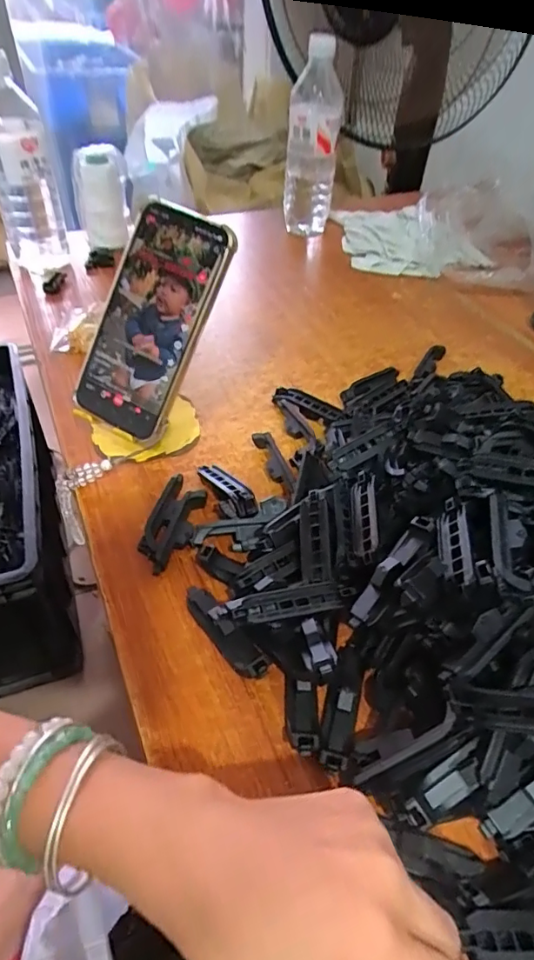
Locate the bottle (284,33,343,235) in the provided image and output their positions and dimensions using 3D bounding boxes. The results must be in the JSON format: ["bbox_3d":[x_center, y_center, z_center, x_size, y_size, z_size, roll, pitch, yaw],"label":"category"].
[{"bbox_3d":[0.063,-0.462,0.720,0.069,0.215,0.058,3,45,-1],"label":"bottle"}]

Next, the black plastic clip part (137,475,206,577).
[{"bbox_3d":[-0.069,0.032,0.374,0.035,0.017,0.080,10,46,6],"label":"black plastic clip part"}]

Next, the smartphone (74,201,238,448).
[{"bbox_3d":[-0.088,-0.118,0.390,0.078,0.167,0.011,28,11,15],"label":"smartphone"}]

